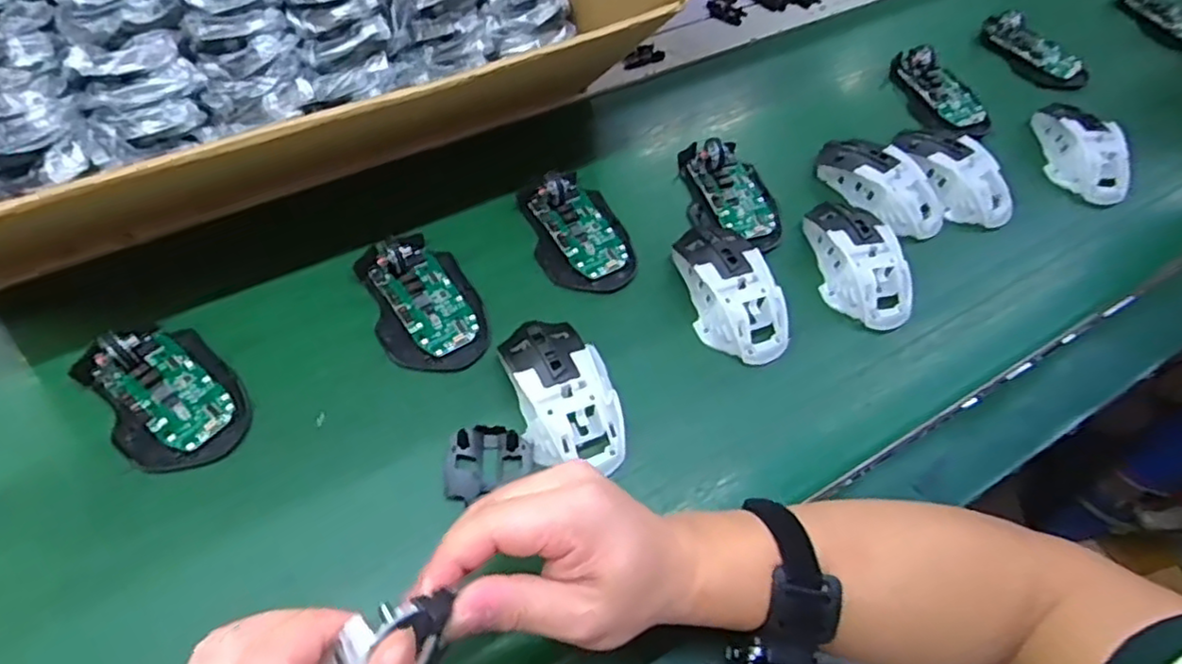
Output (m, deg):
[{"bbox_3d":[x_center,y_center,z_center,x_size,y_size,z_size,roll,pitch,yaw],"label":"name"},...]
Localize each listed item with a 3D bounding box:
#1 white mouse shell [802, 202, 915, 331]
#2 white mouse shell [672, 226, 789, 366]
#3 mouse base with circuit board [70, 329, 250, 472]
[{"bbox_3d":[0.208,-0.055,0.525,0.061,0.049,0.110,-11,58,-11],"label":"white mouse shell"},{"bbox_3d":[0.101,-0.031,0.496,0.060,0.041,0.114,-21,60,-17],"label":"white mouse shell"},{"bbox_3d":[-0.266,0.038,0.420,0.071,0.030,0.100,-38,66,-25],"label":"mouse base with circuit board"}]

